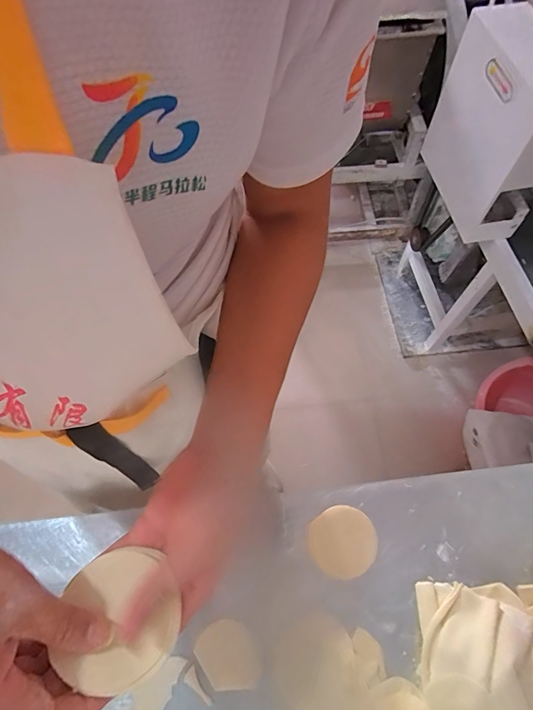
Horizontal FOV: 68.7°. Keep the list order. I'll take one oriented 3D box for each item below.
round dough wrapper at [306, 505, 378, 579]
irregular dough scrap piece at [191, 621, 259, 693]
[{"bbox_3d":[0.101,0.248,0.519,0.087,0.004,0.083,-31,67,-1],"label":"round dough wrapper"},{"bbox_3d":[-0.046,0.368,0.476,0.067,0.004,0.078,-35,71,-6],"label":"irregular dough scrap piece"}]

